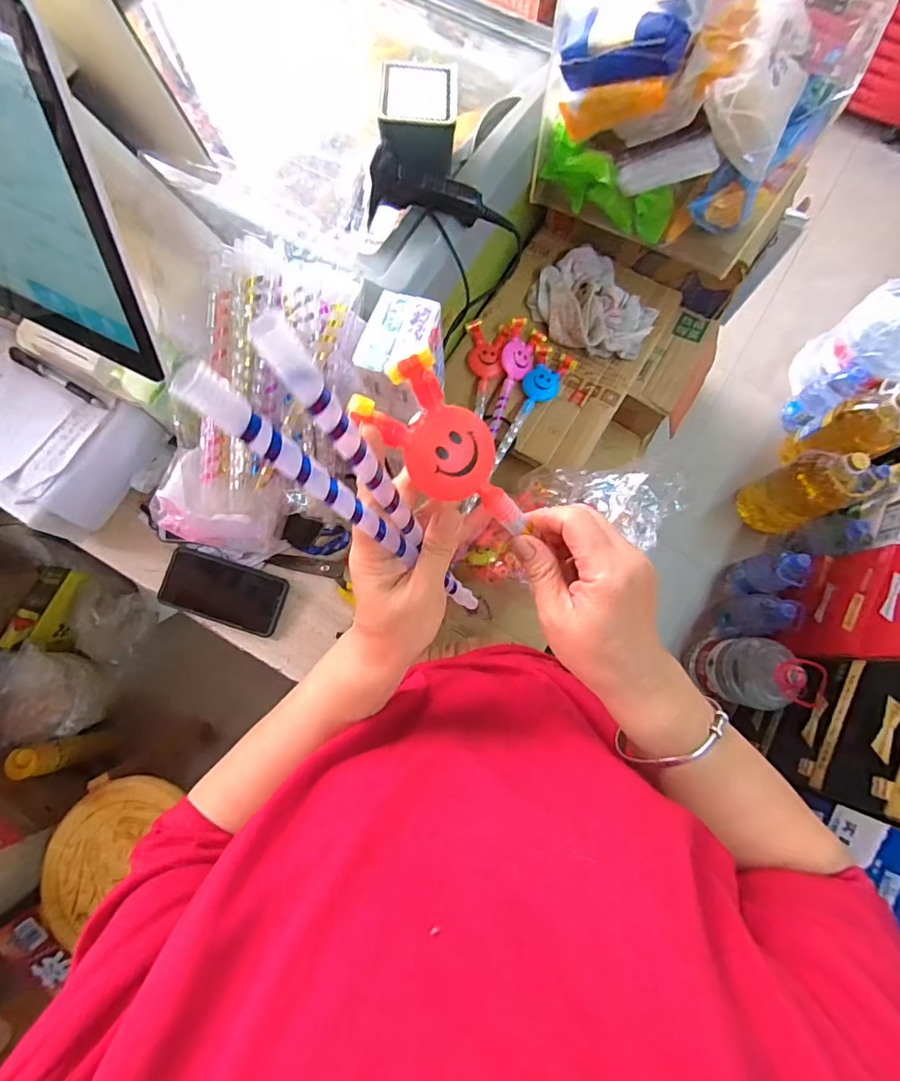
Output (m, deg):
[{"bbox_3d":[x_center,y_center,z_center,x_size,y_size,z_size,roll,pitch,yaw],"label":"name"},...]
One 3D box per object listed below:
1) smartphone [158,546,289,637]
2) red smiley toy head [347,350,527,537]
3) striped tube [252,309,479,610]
[{"bbox_3d":[-0.276,0.063,0.602,0.148,0.012,0.072,17,78,3],"label":"smartphone"},{"bbox_3d":[0.003,-0.049,0.292,0.121,0.018,0.051,45,79,-23],"label":"red smiley toy head"},{"bbox_3d":[-0.027,-0.015,0.287,0.014,0.244,0.013,-47,54,-10],"label":"striped tube"}]

